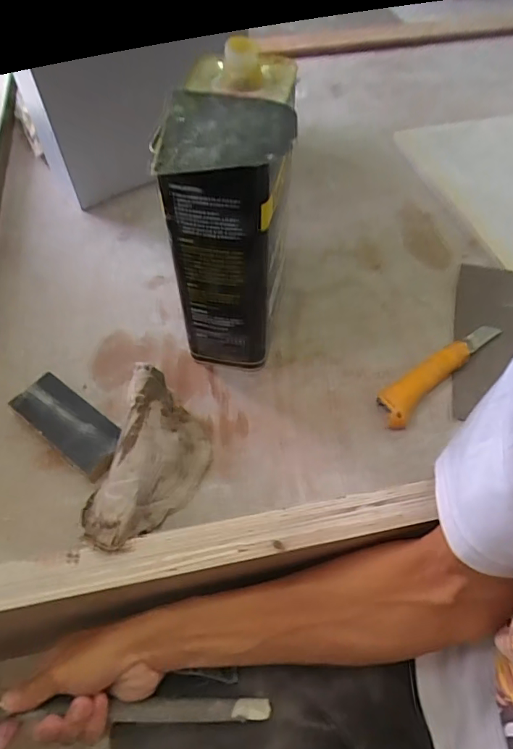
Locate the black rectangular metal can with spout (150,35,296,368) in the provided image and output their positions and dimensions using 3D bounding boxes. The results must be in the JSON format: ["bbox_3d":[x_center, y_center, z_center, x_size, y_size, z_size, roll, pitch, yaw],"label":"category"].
[{"bbox_3d":[-0.021,-0.131,0.469,0.094,0.250,0.159,5,55,4],"label":"black rectangular metal can with spout"}]

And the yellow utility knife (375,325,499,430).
[{"bbox_3d":[0.196,-0.010,0.516,0.184,0.021,0.036,-37,62,-22],"label":"yellow utility knife"}]

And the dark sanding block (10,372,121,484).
[{"bbox_3d":[-0.185,0.050,0.478,0.126,0.021,0.051,33,61,21],"label":"dark sanding block"}]

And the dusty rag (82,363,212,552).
[{"bbox_3d":[-0.097,0.080,0.438,0.085,0.059,0.162,15,56,11],"label":"dusty rag"}]

